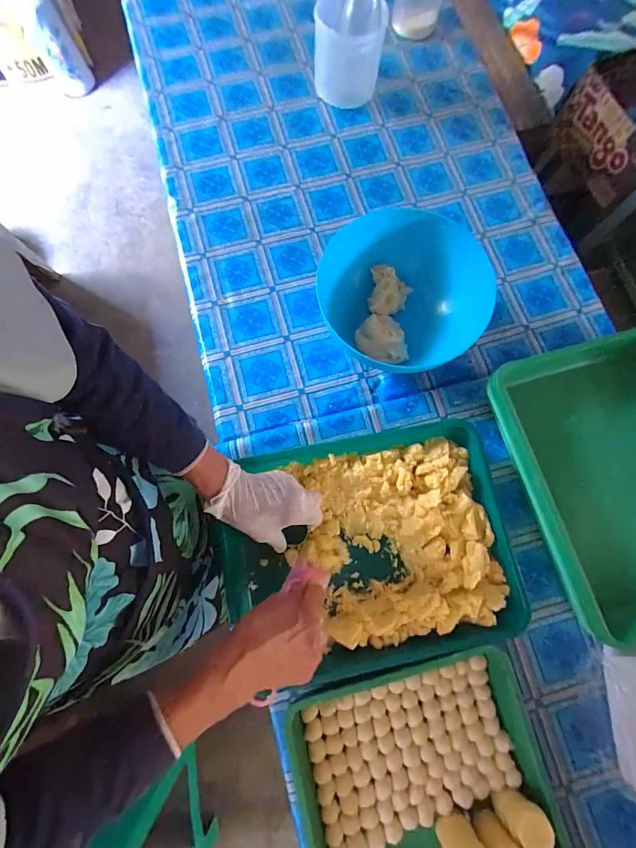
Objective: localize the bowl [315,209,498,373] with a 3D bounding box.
[{"bbox_3d":[0.125,-0.205,0.553,0.215,0.108,0.265,-34,80,-8],"label":"bowl"}]

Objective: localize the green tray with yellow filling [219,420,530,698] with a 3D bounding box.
[{"bbox_3d":[0.058,0.156,0.462,0.357,0.052,0.268,-11,78,-4],"label":"green tray with yellow filling"}]

